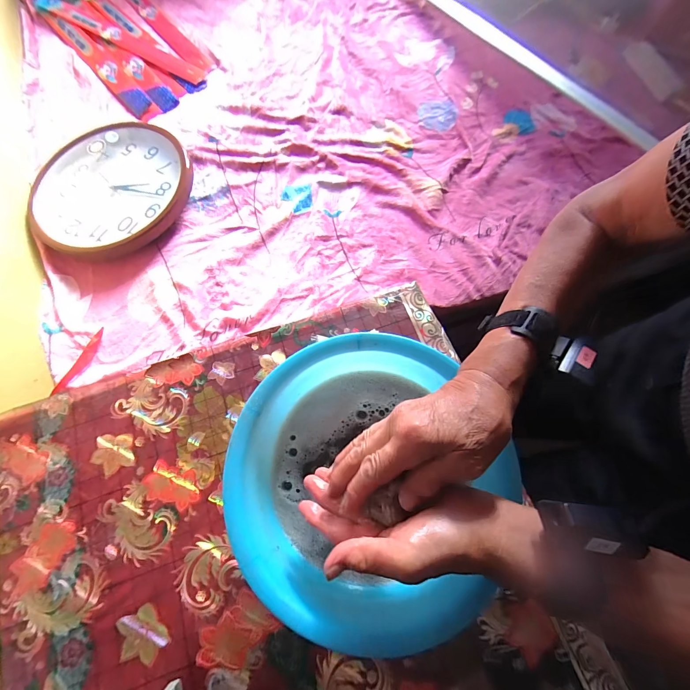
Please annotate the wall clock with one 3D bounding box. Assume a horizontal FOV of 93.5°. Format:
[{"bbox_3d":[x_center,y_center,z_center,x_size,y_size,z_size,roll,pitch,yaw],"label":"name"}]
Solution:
[{"bbox_3d":[-0.483,-0.325,0.669,0.327,0.037,0.303,-33,74,-11],"label":"wall clock"}]

